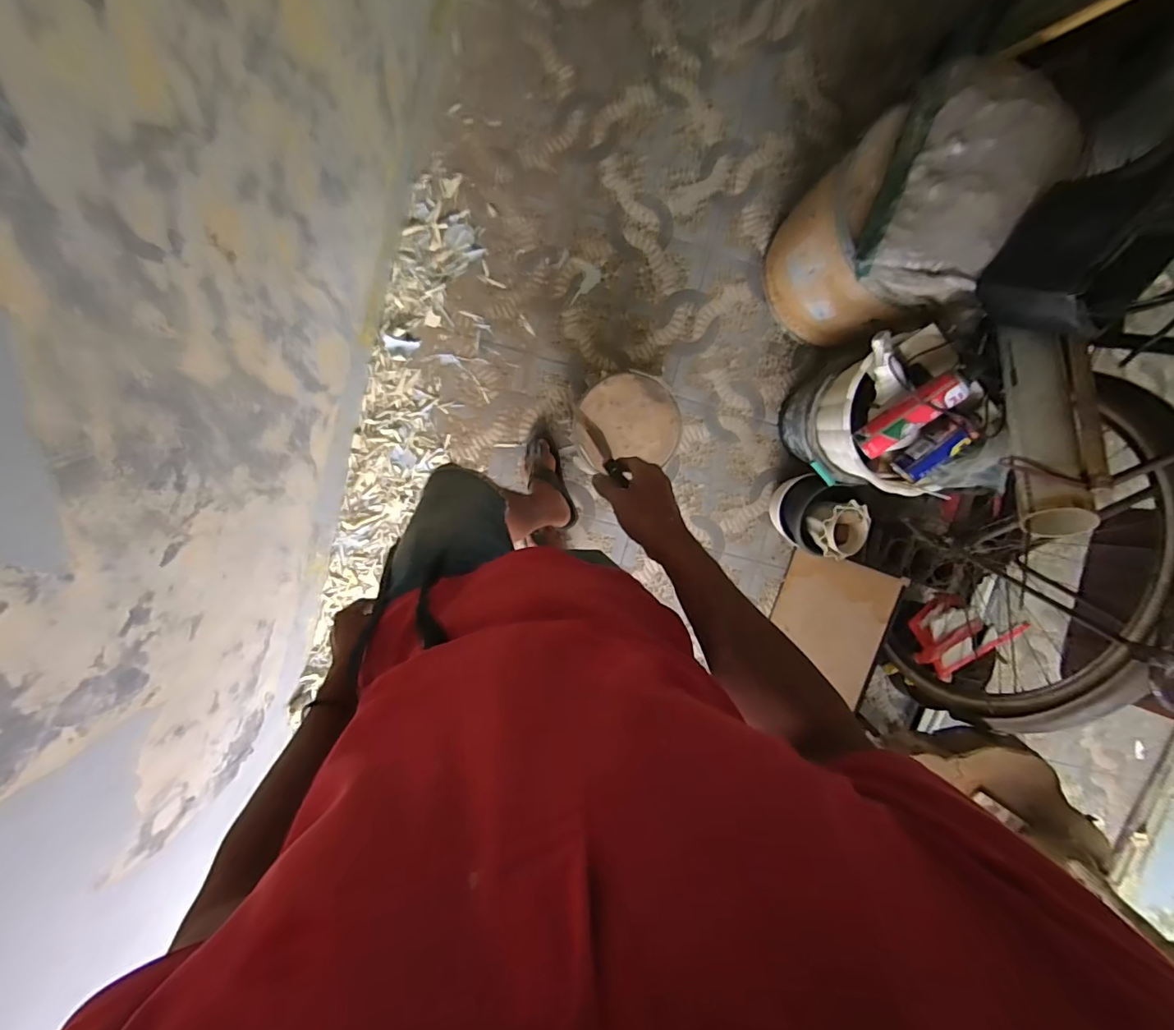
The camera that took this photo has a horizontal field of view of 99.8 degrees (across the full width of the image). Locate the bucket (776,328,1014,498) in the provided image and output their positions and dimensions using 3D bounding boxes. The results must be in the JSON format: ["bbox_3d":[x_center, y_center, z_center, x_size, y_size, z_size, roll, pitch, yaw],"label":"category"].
[{"bbox_3d":[0.669,-0.225,1.146,0.267,0.441,0.313,7,97,-5],"label":"bucket"}]

